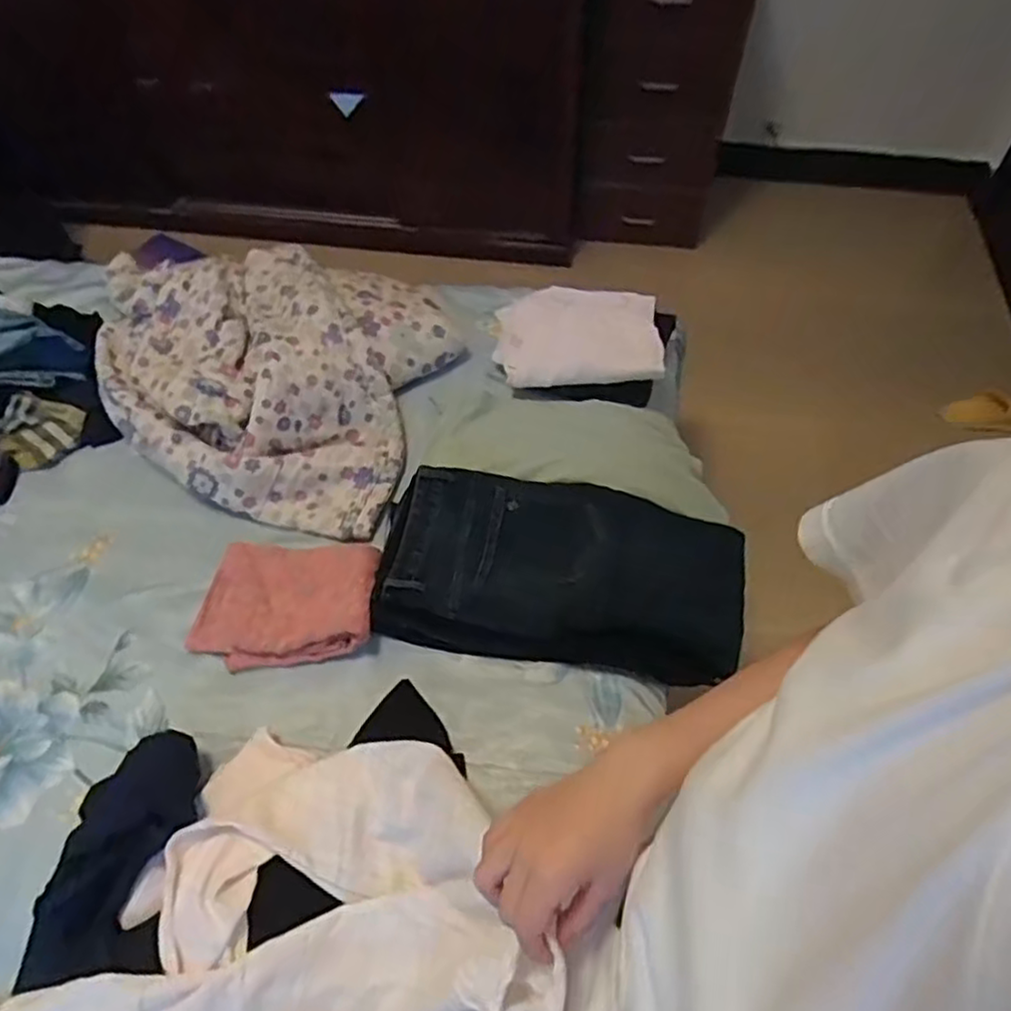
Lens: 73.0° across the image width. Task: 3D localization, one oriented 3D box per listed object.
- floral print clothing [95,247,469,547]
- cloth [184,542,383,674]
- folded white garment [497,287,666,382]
[{"bbox_3d":[-0.451,-0.264,1.167,0.675,0.131,0.484,19,58,14],"label":"floral print clothing"},{"bbox_3d":[-0.312,0.126,0.971,0.253,0.049,0.183,-6,56,-3],"label":"cloth"},{"bbox_3d":[0.121,-0.288,1.171,0.287,0.032,0.158,2,84,16],"label":"folded white garment"}]

